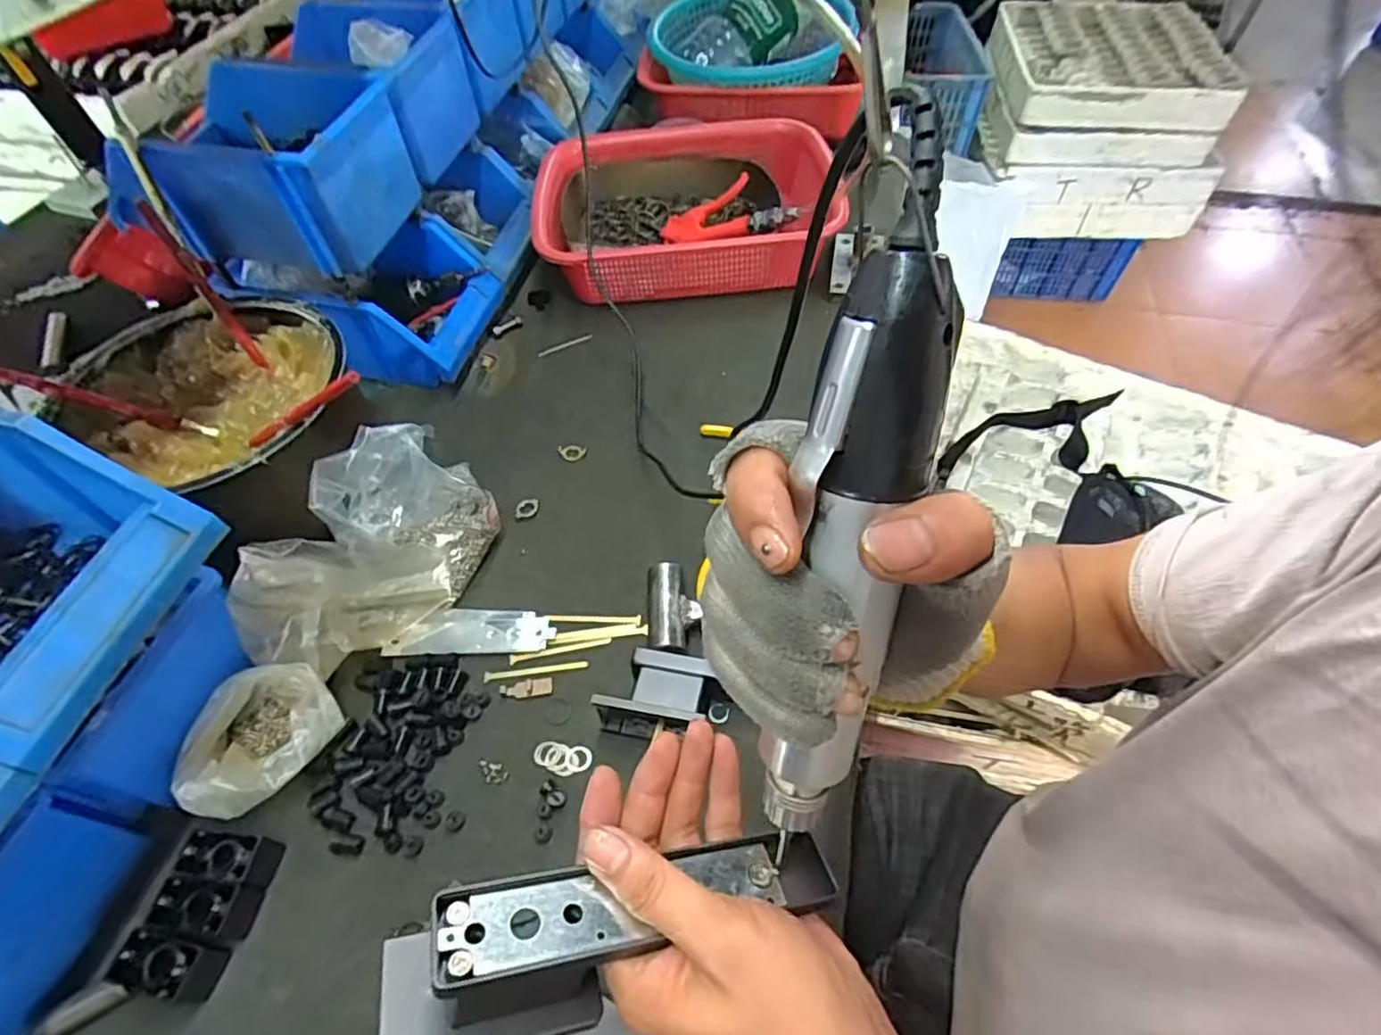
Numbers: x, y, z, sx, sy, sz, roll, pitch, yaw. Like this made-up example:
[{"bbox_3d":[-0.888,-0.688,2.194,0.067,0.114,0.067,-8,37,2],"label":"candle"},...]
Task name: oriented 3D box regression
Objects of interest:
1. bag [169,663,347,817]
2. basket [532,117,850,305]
[{"bbox_3d":[-0.311,0.157,0.471,0.082,0.044,0.104,20,57,15],"label":"bag"},{"bbox_3d":[-0.007,-0.385,0.812,0.347,0.085,0.282,-3,54,-1],"label":"basket"}]

